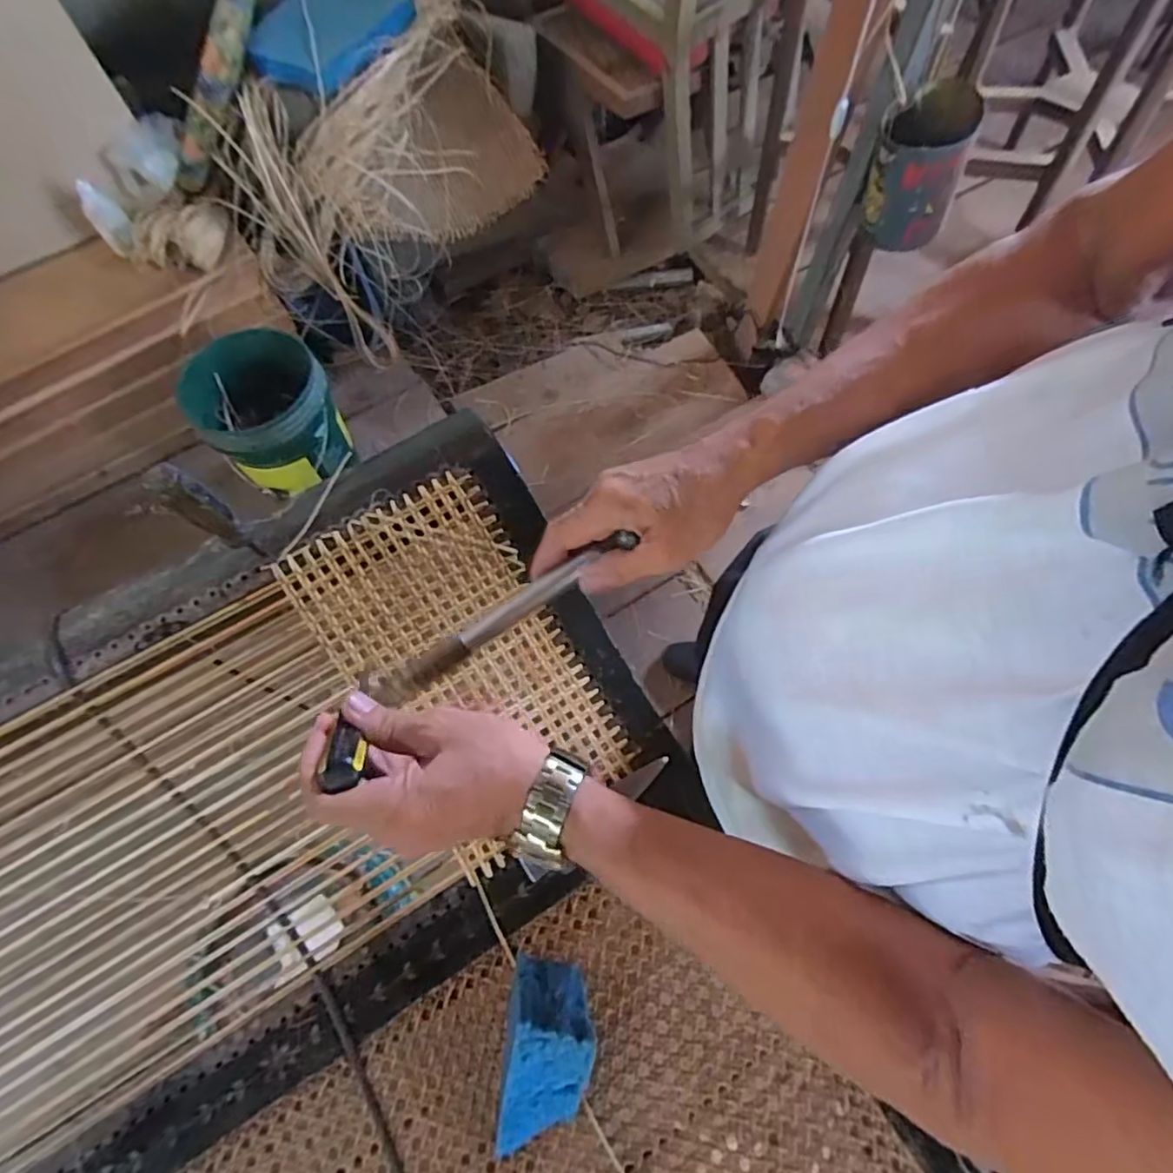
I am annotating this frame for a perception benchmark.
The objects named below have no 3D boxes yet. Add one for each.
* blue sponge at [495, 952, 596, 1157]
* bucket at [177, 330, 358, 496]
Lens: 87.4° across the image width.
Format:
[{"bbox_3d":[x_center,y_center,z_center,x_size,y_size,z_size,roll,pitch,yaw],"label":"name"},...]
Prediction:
[{"bbox_3d":[-0.027,0.320,0.412,0.062,0.063,0.111,5,67,3],"label":"blue sponge"},{"bbox_3d":[-0.718,-0.387,1.403,0.276,0.263,0.293,0,67,1],"label":"bucket"}]

